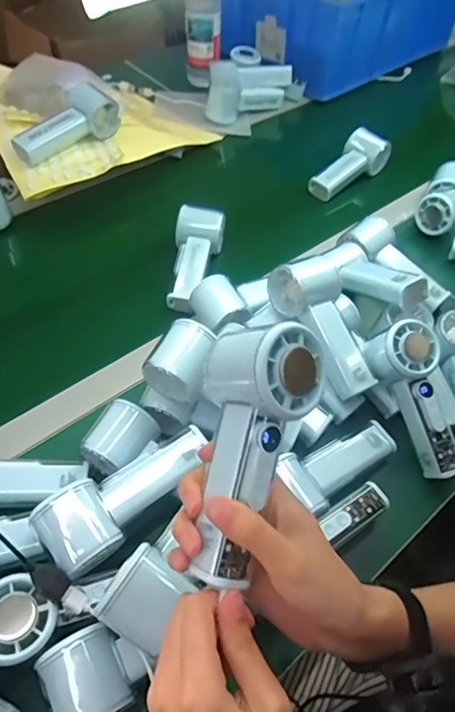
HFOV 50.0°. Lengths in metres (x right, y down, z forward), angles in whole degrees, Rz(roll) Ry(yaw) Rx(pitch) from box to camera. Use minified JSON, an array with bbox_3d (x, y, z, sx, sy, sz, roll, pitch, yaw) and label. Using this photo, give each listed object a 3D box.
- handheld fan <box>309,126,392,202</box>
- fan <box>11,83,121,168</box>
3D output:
[{"bbox_3d":[0.193,-0.298,0.764,0.074,0.050,0.139,31,58,18],"label":"handheld fan"},{"bbox_3d":[-0.230,-0.324,0.679,0.073,0.042,0.155,39,61,23],"label":"fan"}]

